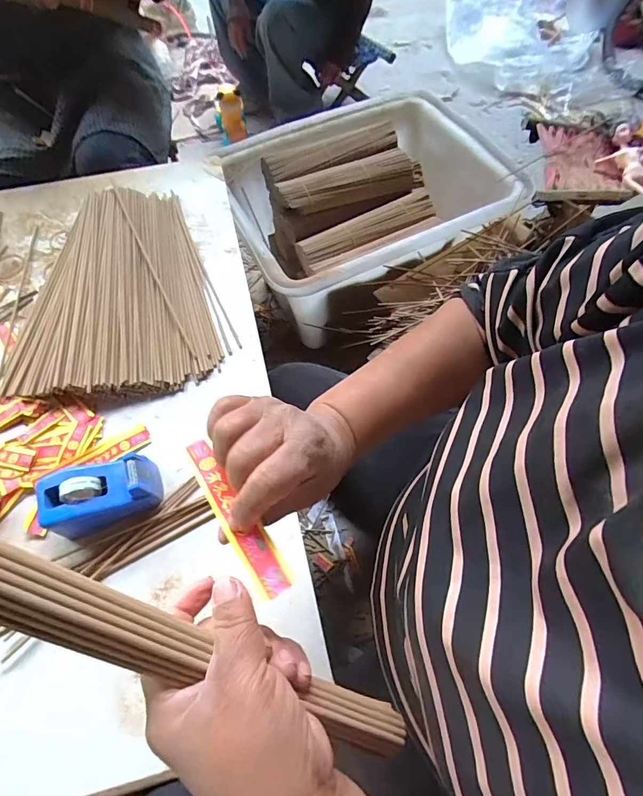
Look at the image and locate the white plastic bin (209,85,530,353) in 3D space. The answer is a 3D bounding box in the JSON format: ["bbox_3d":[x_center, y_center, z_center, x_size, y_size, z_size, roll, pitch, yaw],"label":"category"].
[{"bbox_3d":[0.113,-0.429,0.951,0.621,0.223,0.448,-23,64,-11],"label":"white plastic bin"}]

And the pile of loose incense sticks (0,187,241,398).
[{"bbox_3d":[-0.266,-0.150,0.543,0.272,0.038,0.327,-9,63,-4],"label":"pile of loose incense sticks"}]

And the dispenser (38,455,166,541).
[{"bbox_3d":[-0.215,0.092,0.412,0.102,0.051,0.060,-20,64,-10],"label":"dispenser"}]

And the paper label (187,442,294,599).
[{"bbox_3d":[-0.053,0.066,0.246,0.018,0.004,0.112,-33,57,-16],"label":"paper label"}]

